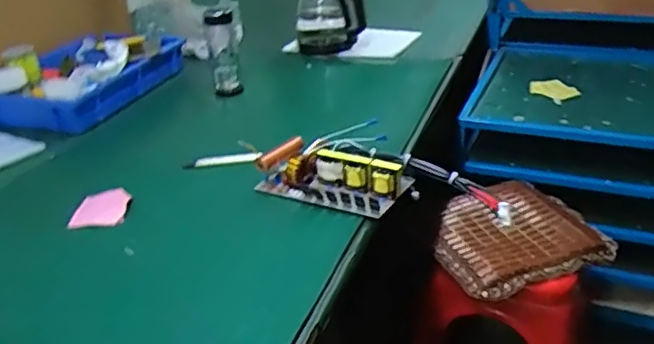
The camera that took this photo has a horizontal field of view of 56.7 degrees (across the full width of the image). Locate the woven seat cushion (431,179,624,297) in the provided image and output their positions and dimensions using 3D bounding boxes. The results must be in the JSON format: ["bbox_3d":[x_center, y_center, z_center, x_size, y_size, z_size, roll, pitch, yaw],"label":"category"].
[{"bbox_3d":[0.379,0.122,1.242,0.339,0.058,0.300,-13,30,-14],"label":"woven seat cushion"}]

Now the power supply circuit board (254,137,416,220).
[{"bbox_3d":[0.009,0.002,0.931,0.222,0.059,0.113,13,34,29],"label":"power supply circuit board"}]

